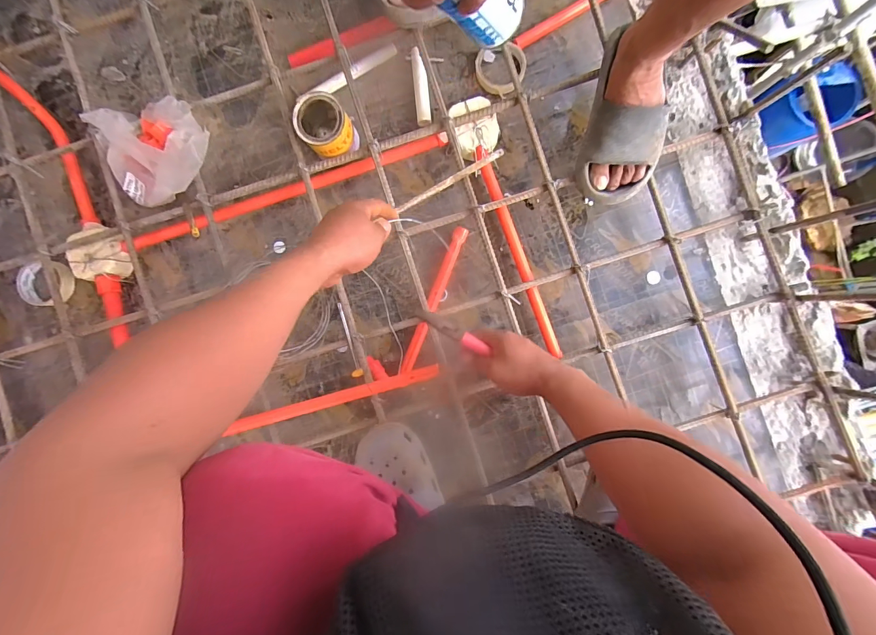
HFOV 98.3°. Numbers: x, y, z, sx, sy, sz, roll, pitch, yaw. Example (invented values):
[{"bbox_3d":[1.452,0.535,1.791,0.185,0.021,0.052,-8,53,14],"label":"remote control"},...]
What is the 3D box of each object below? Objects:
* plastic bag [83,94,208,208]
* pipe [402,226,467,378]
[{"bbox_3d":[-0.481,-0.292,0.649,0.198,0.060,0.167,-10,90,2],"label":"plastic bag"},{"bbox_3d":[-0.008,-0.032,0.695,0.023,0.024,0.278,23,91,2],"label":"pipe"}]

